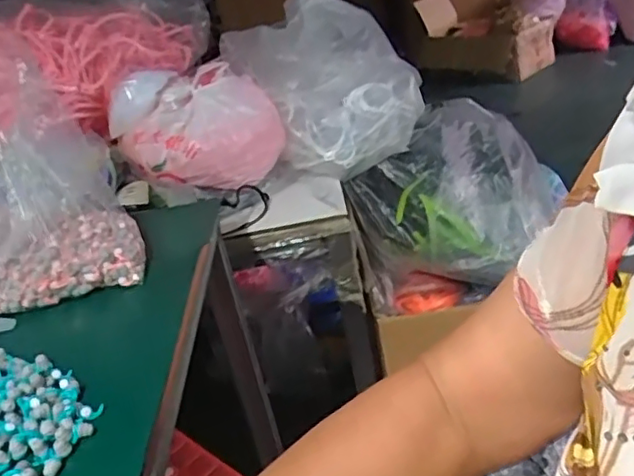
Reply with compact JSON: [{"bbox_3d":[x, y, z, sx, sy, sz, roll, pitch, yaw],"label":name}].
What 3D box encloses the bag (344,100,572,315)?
[{"bbox_3d":[0.245,-0.044,1.018,0.386,0.297,0.197,-14,27,-6],"label":"bag"}]

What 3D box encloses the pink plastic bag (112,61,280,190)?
[{"bbox_3d":[-0.173,-0.171,0.939,0.228,0.156,0.161,-31,33,-35],"label":"pink plastic bag"}]

